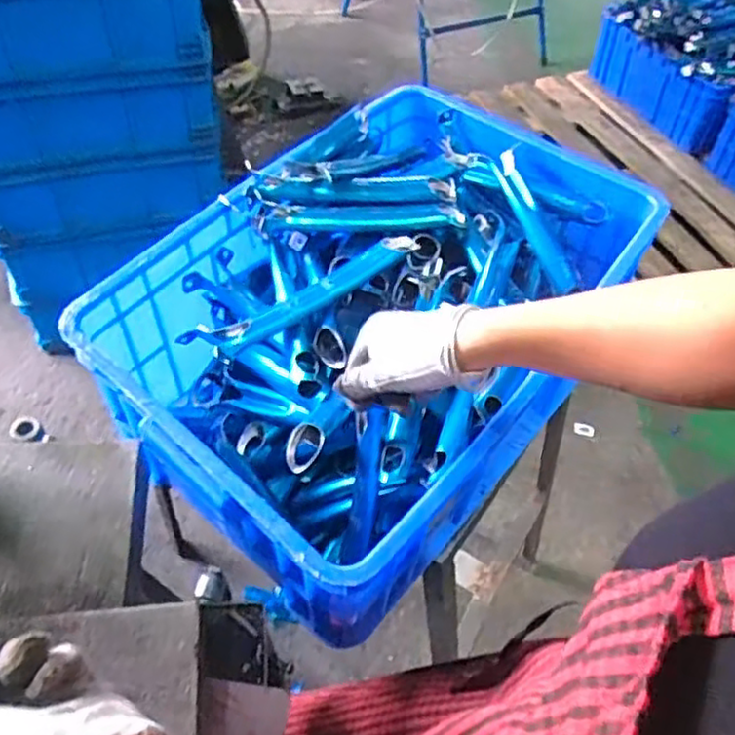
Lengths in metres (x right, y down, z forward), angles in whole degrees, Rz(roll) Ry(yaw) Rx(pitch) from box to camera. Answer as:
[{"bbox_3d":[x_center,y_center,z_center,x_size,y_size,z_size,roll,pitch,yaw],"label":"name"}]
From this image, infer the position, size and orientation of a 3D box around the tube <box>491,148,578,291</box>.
[{"bbox_3d":[0.175,-0.154,0.730,0.031,0.020,0.169,-17,71,-17],"label":"tube"}]

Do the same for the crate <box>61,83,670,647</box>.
[{"bbox_3d":[0.013,-0.040,0.711,0.349,0.219,0.511,33,56,22],"label":"crate"}]

